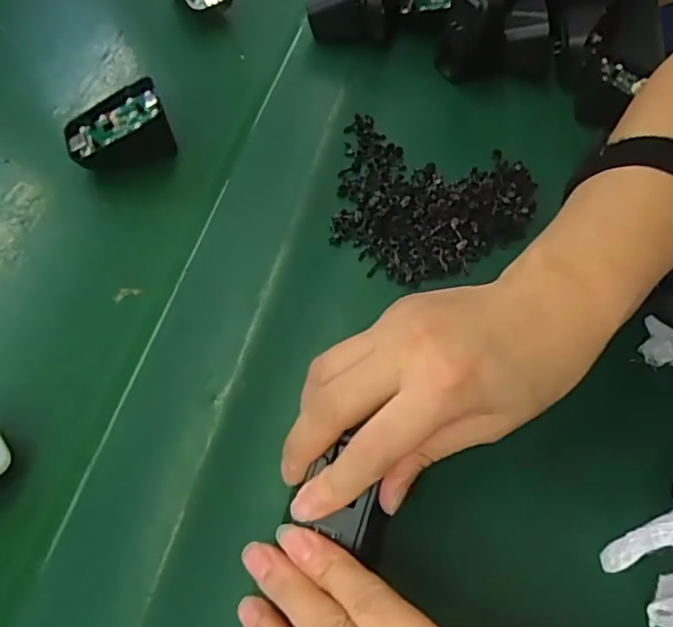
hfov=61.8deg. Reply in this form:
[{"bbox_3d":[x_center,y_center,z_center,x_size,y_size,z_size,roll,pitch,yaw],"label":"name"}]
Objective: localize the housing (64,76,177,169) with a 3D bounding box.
[{"bbox_3d":[-0.147,-0.120,0.380,0.065,0.044,0.046,-19,59,-13],"label":"housing"}]

